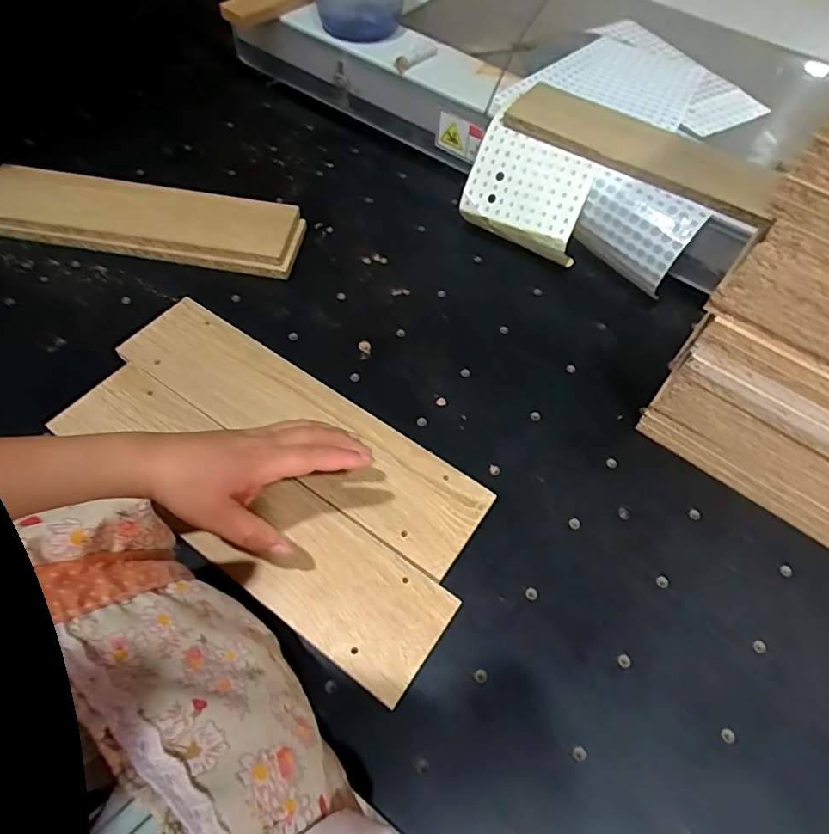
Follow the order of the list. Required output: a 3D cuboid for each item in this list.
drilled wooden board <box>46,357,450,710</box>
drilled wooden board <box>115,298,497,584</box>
[{"bbox_3d":[-0.143,0.075,0.458,0.378,0.011,0.094,34,65,17],"label":"drilled wooden board"},{"bbox_3d":[-0.109,0.004,0.506,0.375,0.011,0.092,32,64,15],"label":"drilled wooden board"}]

